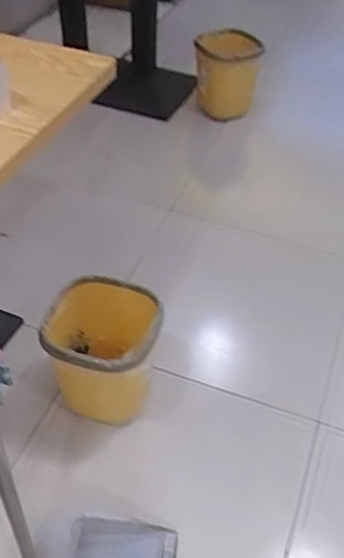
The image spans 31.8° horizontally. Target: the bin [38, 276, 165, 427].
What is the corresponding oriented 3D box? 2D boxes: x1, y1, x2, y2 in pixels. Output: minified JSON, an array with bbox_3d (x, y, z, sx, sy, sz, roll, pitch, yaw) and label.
[{"bbox_3d":[-0.157,0.175,1.366,0.283,0.273,0.261,8,46,8],"label":"bin"}]

